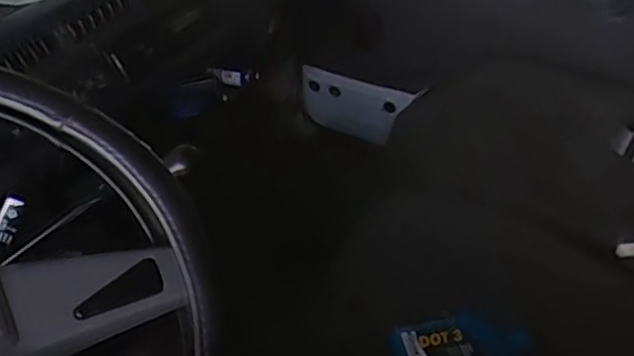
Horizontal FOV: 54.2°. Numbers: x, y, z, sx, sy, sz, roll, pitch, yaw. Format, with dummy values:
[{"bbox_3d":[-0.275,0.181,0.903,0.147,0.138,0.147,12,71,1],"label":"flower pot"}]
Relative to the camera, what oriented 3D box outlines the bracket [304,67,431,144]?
[{"bbox_3d":[0.095,-0.175,1.529,0.326,0.140,0.035,19,15,31],"label":"bracket"}]

